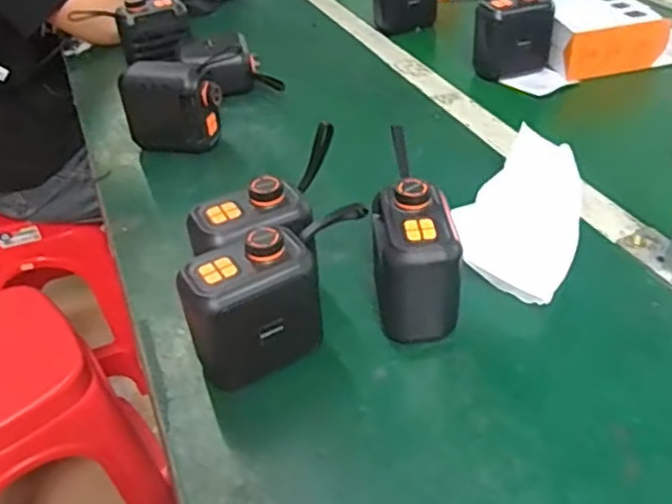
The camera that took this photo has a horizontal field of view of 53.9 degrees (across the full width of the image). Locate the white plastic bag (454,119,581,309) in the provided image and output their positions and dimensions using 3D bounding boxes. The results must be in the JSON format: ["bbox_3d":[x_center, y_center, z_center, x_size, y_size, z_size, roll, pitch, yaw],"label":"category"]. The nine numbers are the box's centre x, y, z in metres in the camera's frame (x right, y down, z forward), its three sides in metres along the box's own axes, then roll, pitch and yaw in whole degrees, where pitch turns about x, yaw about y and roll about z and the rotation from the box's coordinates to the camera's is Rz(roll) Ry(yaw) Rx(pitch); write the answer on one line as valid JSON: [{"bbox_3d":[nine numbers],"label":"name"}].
[{"bbox_3d":[0.168,-0.038,0.568,0.102,0.044,0.175,22,48,29],"label":"white plastic bag"}]

